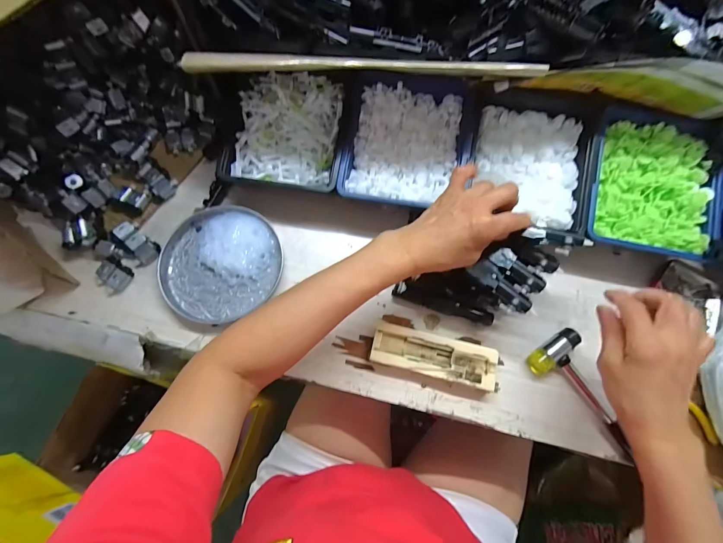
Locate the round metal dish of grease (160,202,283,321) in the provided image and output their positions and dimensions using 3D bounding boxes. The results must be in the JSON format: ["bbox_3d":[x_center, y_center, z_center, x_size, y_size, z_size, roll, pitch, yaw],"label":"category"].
[{"bbox_3d":[-0.174,-0.016,0.417,0.142,0.018,0.143,-36,78,-10],"label":"round metal dish of grease"}]

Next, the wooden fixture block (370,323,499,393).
[{"bbox_3d":[0.082,0.096,0.388,0.137,0.022,0.047,15,75,3],"label":"wooden fixture block"}]

